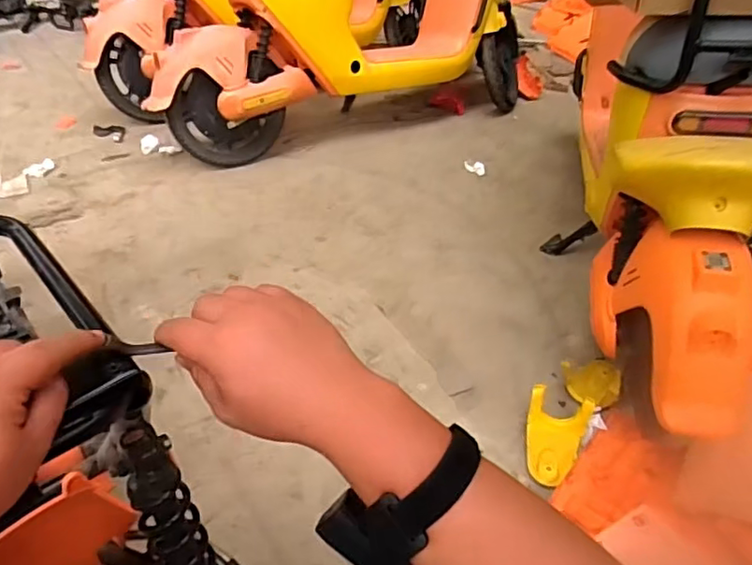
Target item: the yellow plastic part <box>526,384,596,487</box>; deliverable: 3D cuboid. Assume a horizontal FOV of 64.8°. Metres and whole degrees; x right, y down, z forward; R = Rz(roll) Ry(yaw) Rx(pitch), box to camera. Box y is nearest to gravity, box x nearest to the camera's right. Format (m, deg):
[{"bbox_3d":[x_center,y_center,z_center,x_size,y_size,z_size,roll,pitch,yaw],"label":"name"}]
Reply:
[{"bbox_3d":[0.339,0.290,1.097,0.116,0.054,0.175,13,55,5],"label":"yellow plastic part"}]

